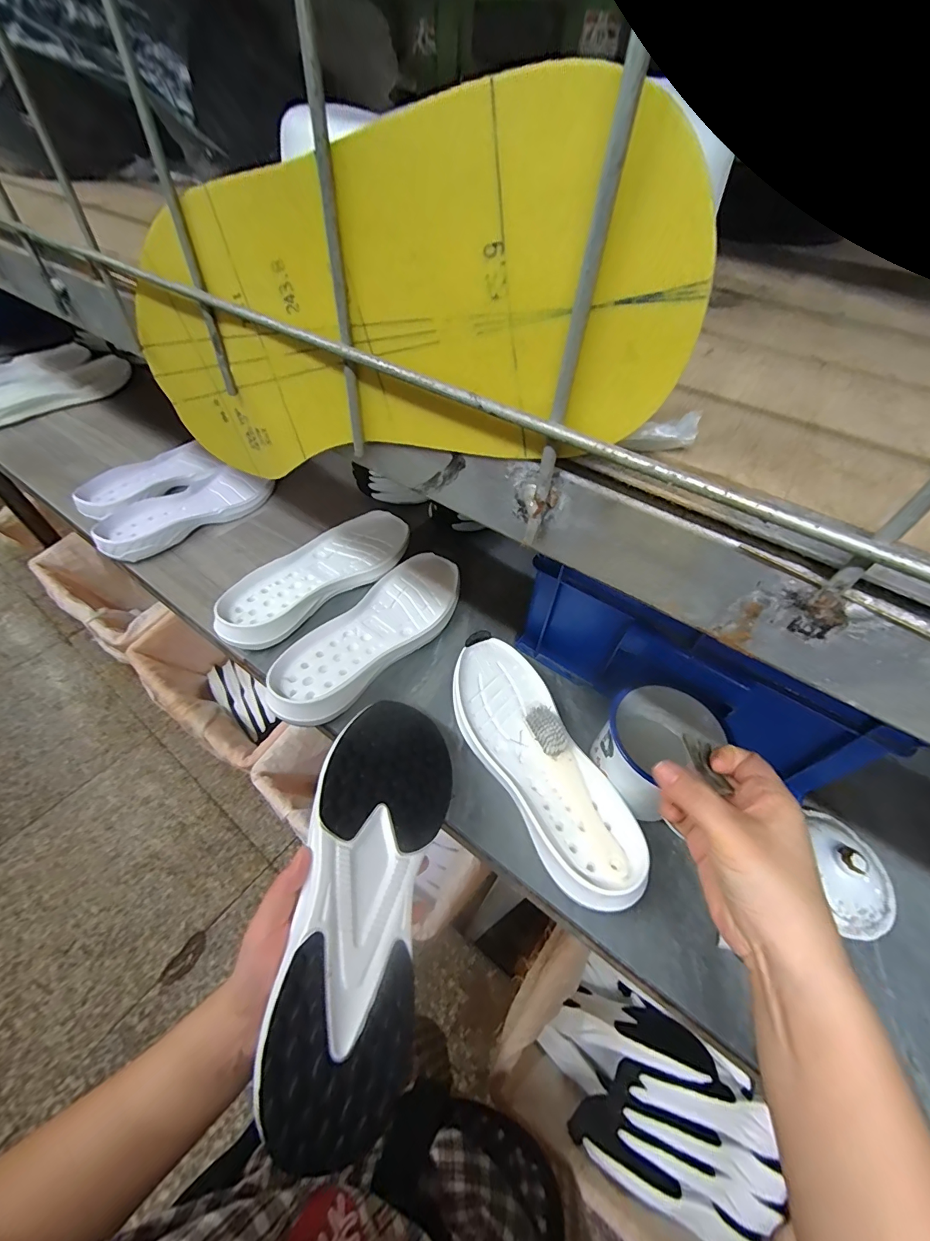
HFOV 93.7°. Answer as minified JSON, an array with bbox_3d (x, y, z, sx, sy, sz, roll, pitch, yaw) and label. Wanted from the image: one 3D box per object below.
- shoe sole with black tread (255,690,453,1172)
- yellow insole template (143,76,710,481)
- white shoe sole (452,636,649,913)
[{"bbox_3d":[-0.075,0.190,0.334,0.104,0.040,0.279,22,45,-17],"label":"shoe sole with black tread"},{"bbox_3d":[-0.049,-0.084,0.134,0.220,0.076,0.009,12,44,38],"label":"yellow insole template"},{"bbox_3d":[0.067,0.136,0.441,0.104,0.045,0.278,-15,54,-16],"label":"white shoe sole"}]

